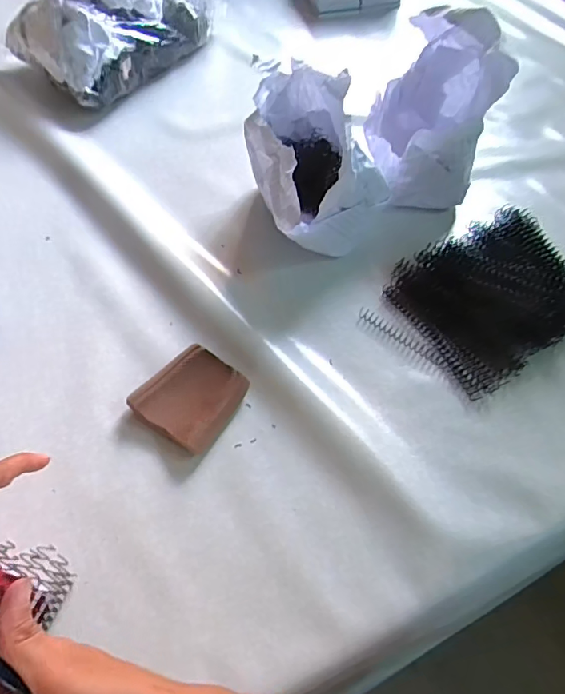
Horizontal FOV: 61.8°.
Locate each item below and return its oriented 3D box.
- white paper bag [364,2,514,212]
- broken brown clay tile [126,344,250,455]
[{"bbox_3d":[0.180,-0.296,0.580,0.137,0.177,0.201,7,57,6],"label":"white paper bag"},{"bbox_3d":[-0.088,0.046,0.449,0.084,0.022,0.087,28,61,18],"label":"broken brown clay tile"}]

